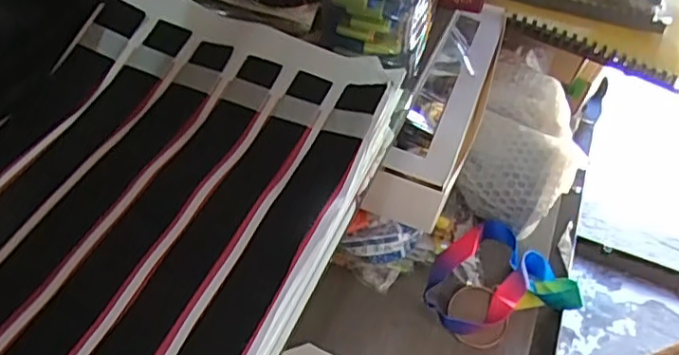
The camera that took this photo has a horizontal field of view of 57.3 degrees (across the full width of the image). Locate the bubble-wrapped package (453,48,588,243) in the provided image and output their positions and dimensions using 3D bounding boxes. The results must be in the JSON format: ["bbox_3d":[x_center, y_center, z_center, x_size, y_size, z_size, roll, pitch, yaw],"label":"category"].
[{"bbox_3d":[0.222,-0.040,0.737,0.124,0.115,0.188,19,46,11],"label":"bubble-wrapped package"}]

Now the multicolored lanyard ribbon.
[{"bbox_3d":[0.168,0.104,0.677,0.168,0.045,0.133,-8,47,-14],"label":"multicolored lanyard ribbon"}]

